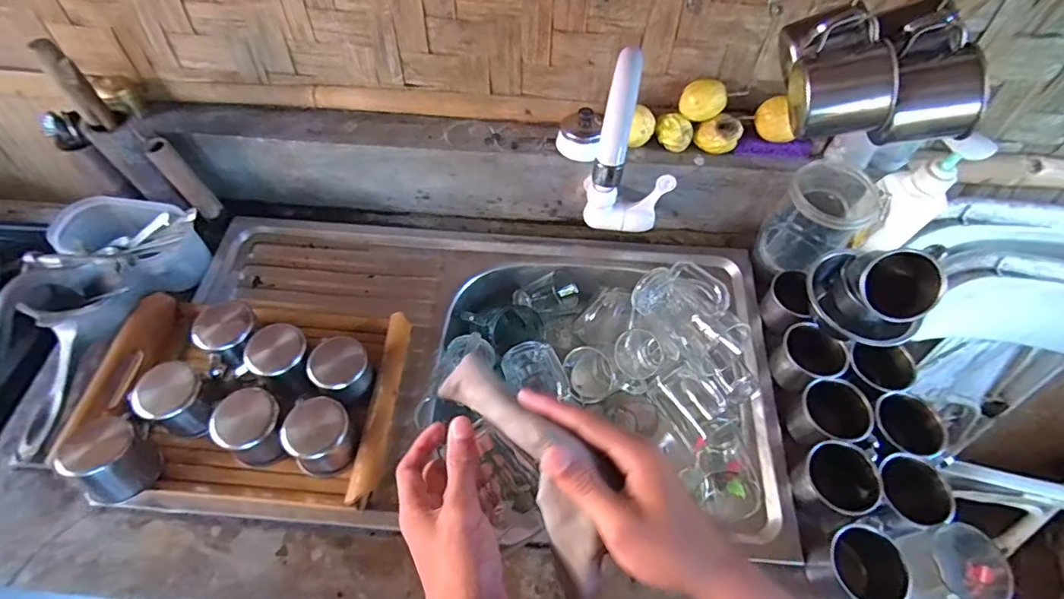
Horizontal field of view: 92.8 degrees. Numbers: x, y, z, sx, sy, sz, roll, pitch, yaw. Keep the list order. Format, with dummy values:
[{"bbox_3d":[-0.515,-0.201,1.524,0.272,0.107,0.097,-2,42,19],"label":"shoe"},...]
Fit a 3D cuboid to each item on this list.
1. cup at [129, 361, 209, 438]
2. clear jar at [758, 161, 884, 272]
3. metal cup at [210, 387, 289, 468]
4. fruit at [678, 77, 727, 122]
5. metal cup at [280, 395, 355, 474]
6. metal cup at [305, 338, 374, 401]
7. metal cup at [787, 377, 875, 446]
[{"bbox_3d":[-0.387,0.107,0.554,0.064,0.052,0.061,0,60,-1],"label":"cup"},{"bbox_3d":[0.363,-0.100,0.649,0.111,0.121,0.096,-32,66,-18],"label":"clear jar"},{"bbox_3d":[-0.293,0.139,0.552,0.072,0.072,0.069,0,60,-1],"label":"metal cup"},{"bbox_3d":[0.218,-0.256,0.640,0.045,0.044,0.051,-22,63,-13],"label":"fruit"},{"bbox_3d":[-0.226,0.147,0.550,0.066,0.068,0.070,0,60,-1],"label":"metal cup"},{"bbox_3d":[-0.214,0.082,0.576,0.054,0.069,0.059,0,60,-1],"label":"metal cup"},{"bbox_3d":[0.334,0.133,0.577,0.070,0.068,0.068,0,60,-1],"label":"metal cup"}]

